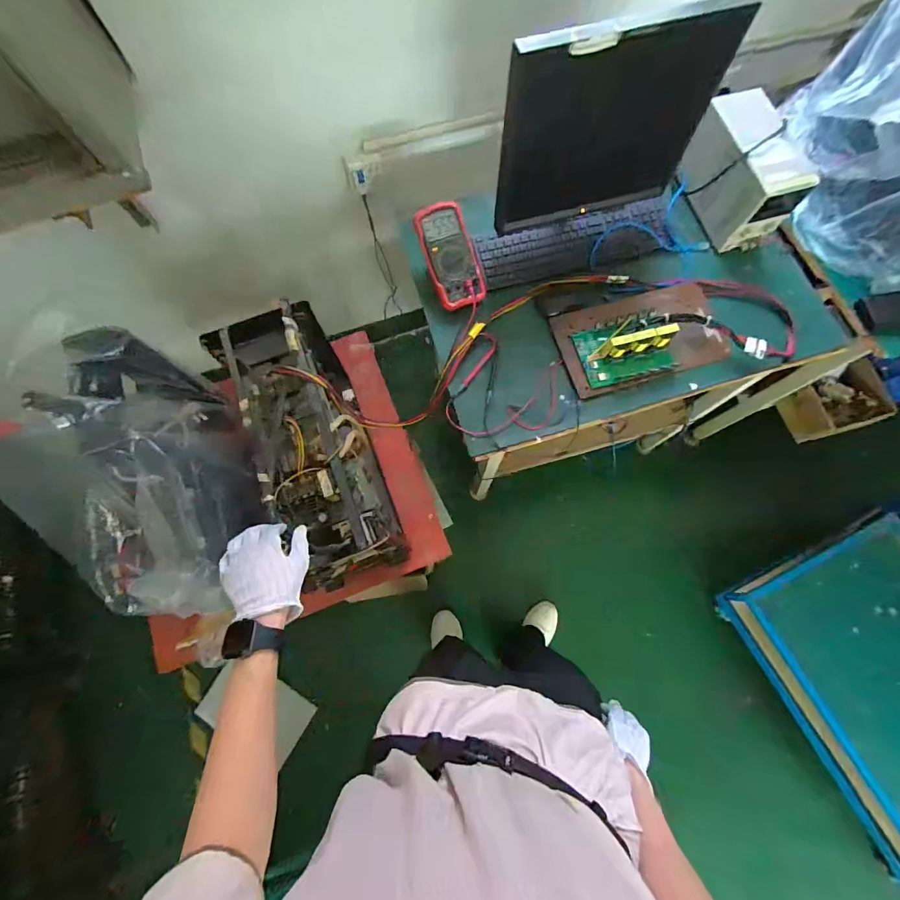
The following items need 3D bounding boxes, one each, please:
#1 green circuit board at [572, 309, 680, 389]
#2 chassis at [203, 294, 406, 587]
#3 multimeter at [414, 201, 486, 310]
[{"bbox_3d":[0.345,-0.204,0.812,0.179,0.057,0.133,-13,73,-3],"label":"green circuit board"},{"bbox_3d":[-0.247,0.003,0.820,0.183,0.312,0.458,-24,74,-6],"label":"chassis"},{"bbox_3d":[0.002,-0.388,0.841,0.102,0.036,0.201,-19,95,-4],"label":"multimeter"}]

